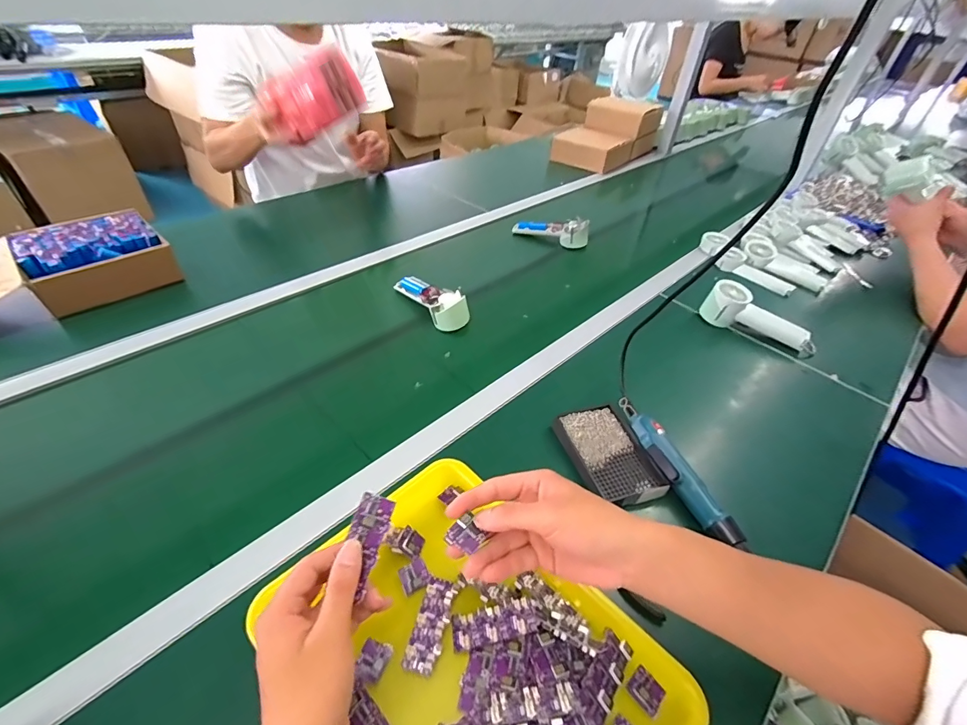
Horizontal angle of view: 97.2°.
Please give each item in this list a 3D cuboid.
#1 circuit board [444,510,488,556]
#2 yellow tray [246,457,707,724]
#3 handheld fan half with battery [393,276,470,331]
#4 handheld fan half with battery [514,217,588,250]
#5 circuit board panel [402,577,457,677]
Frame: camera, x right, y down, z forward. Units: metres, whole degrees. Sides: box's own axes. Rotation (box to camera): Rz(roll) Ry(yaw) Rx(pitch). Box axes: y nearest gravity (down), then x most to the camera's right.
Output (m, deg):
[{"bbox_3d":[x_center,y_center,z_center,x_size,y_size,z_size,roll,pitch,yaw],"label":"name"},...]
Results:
[{"bbox_3d":[-0.013,0.132,0.330,0.028,0.012,0.023,-30,53,-32],"label":"circuit board"},{"bbox_3d":[-0.010,0.252,0.365,0.248,0.045,0.338,-32,54,-33],"label":"yellow tray"},{"bbox_3d":[-0.091,-0.119,0.757,0.058,0.047,0.169,-26,51,-30],"label":"handheld fan half with battery"},{"bbox_3d":[0.156,-0.305,0.984,0.176,0.050,0.048,9,43,4],"label":"handheld fan half with battery"},{"bbox_3d":[-0.049,0.240,0.394,0.029,0.007,0.076,12,43,8],"label":"circuit board panel"}]

